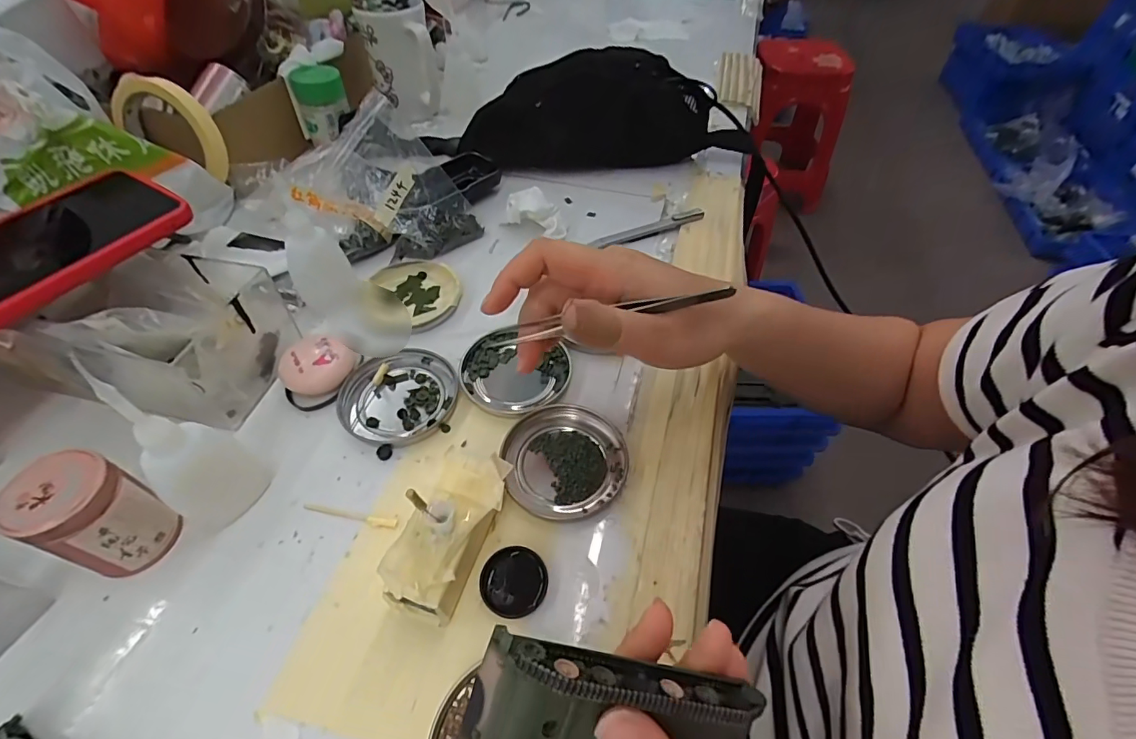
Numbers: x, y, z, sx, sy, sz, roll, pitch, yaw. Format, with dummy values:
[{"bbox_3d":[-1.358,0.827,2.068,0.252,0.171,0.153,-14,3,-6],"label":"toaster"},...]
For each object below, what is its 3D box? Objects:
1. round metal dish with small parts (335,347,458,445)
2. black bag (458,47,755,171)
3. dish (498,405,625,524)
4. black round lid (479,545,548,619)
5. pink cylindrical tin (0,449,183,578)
[{"bbox_3d":[-0.119,0.017,0.339,0.077,0.009,0.075,1,51,-1],"label":"round metal dish with small parts"},{"bbox_3d":[0.041,-0.282,0.525,0.309,0.095,0.081,5,51,4],"label":"black bag"},{"bbox_3d":[-0.002,0.057,0.308,0.077,0.009,0.075,1,51,-1],"label":"dish"},{"bbox_3d":[-0.029,0.115,0.263,0.035,0.005,0.034,1,51,-1],"label":"black round lid"},{"bbox_3d":[-0.245,0.077,0.253,0.042,0.064,0.043,16,53,11],"label":"pink cylindrical tin"}]

